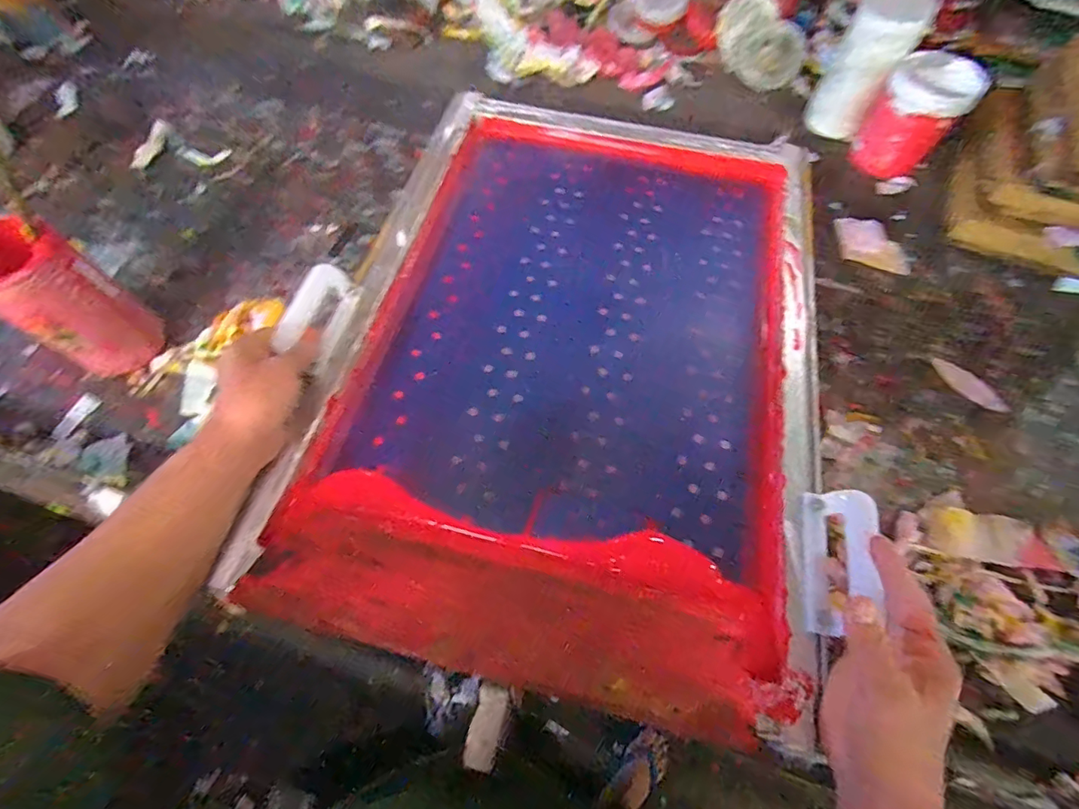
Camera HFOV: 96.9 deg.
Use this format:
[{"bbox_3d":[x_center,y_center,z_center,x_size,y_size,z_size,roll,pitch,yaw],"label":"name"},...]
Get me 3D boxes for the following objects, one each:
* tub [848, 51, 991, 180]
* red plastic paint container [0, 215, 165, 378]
[{"bbox_3d":[0.565,-0.438,0.727,0.119,0.116,0.127,37,70,15],"label":"tub"},{"bbox_3d":[-0.504,-0.104,0.522,0.078,0.186,0.093,32,68,13],"label":"red plastic paint container"}]

